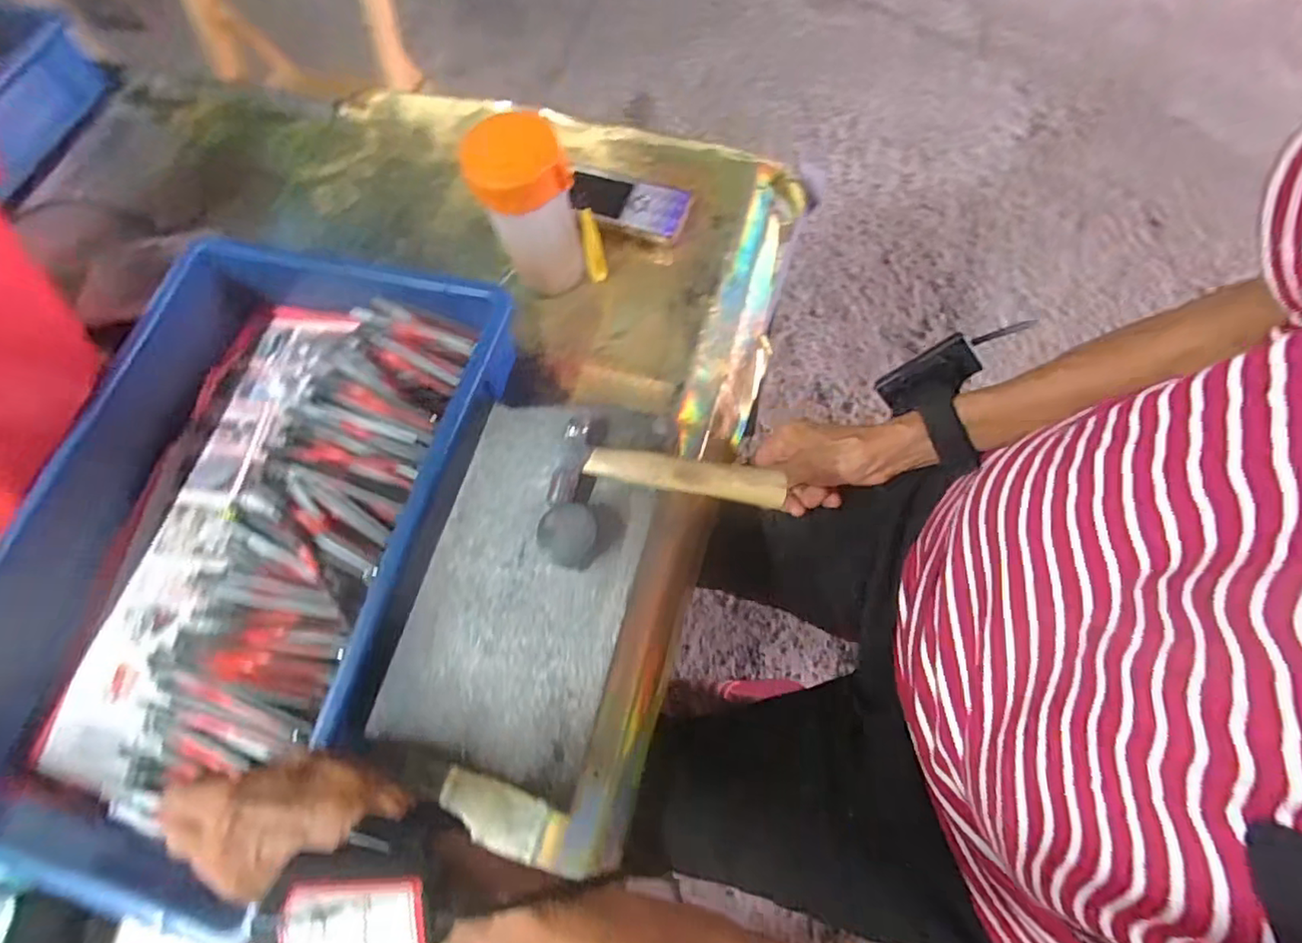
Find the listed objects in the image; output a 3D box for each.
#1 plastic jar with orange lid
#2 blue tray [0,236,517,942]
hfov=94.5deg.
[{"bbox_3d":[-0.092,-0.201,0.477,0.070,0.145,0.057,-18,68,-1],"label":"plastic jar with orange lid"},{"bbox_3d":[-0.295,0.036,0.434,0.303,0.084,0.418,15,70,9],"label":"blue tray"}]

